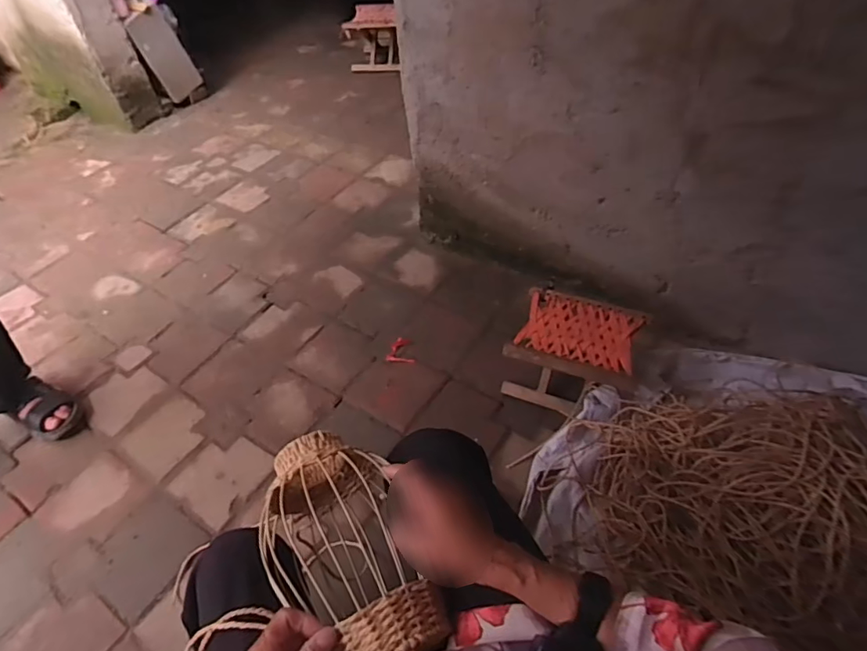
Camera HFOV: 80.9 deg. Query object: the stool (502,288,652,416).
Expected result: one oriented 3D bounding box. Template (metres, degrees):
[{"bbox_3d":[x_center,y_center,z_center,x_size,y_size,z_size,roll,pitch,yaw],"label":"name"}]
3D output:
[{"bbox_3d":[0.332,0.078,1.215,0.275,0.184,0.238,21,53,23],"label":"stool"}]

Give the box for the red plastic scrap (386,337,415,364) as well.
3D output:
[{"bbox_3d":[-0.093,0.072,1.386,0.070,0.013,0.094,-9,49,-4],"label":"red plastic scrap"}]

